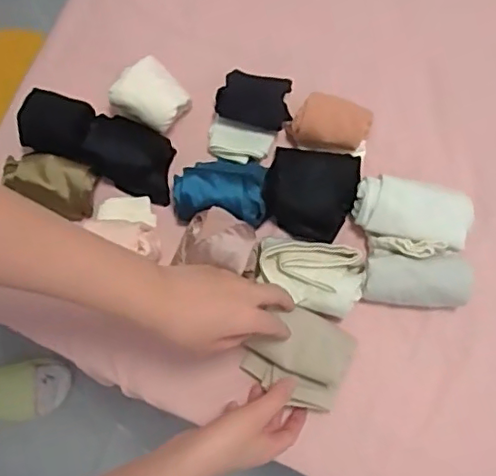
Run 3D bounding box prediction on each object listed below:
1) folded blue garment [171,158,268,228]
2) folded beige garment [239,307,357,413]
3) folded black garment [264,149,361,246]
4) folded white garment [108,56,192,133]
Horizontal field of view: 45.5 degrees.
[{"bbox_3d":[-0.026,-0.046,0.578,0.089,0.024,0.066,2,80,2],"label":"folded blue garment"},{"bbox_3d":[0.047,0.109,0.551,0.090,0.030,0.079,21,79,5],"label":"folded beige garment"},{"bbox_3d":[0.059,-0.044,0.572,0.086,0.041,0.085,15,81,4],"label":"folded black garment"},{"bbox_3d":[-0.097,-0.139,0.587,0.065,0.033,0.059,39,84,8],"label":"folded white garment"}]

